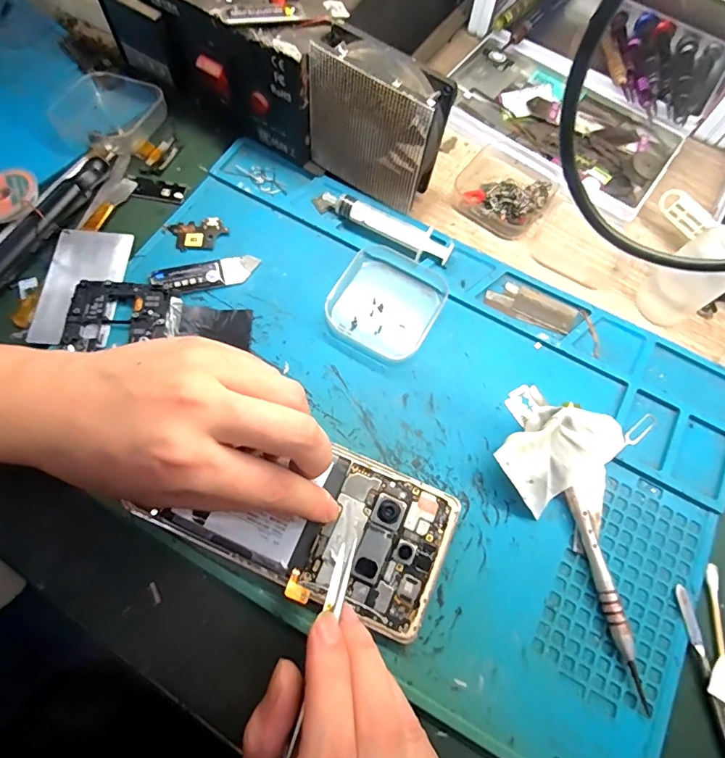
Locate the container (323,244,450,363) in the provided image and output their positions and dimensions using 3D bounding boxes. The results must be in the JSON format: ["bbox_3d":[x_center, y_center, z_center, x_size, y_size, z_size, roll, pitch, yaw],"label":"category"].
[{"bbox_3d":[0.016,-0.049,0.287,0.062,0.012,0.069,28,71,8],"label":"container"}]

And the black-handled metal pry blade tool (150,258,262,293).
[{"bbox_3d":[-0.098,-0.067,0.291,0.064,0.006,0.019,-14,71,-8],"label":"black-handled metal pry blade tool"}]

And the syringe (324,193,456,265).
[{"bbox_3d":[0.016,-0.101,0.302,0.090,0.014,0.017,29,71,8],"label":"syringe"}]

